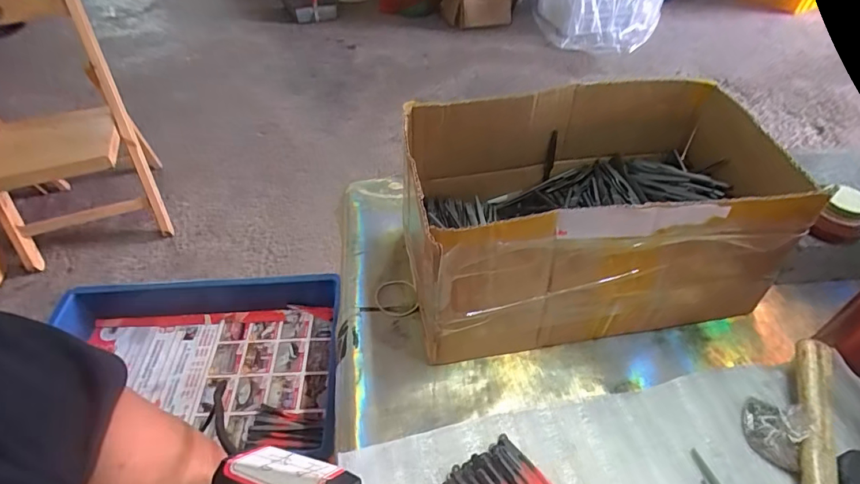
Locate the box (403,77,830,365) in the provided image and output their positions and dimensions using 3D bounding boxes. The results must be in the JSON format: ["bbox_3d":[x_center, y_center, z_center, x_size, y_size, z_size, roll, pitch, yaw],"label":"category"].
[{"bbox_3d":[0.138,-0.029,0.435,0.308,0.148,0.188,-8,47,-7],"label":"box"}]

